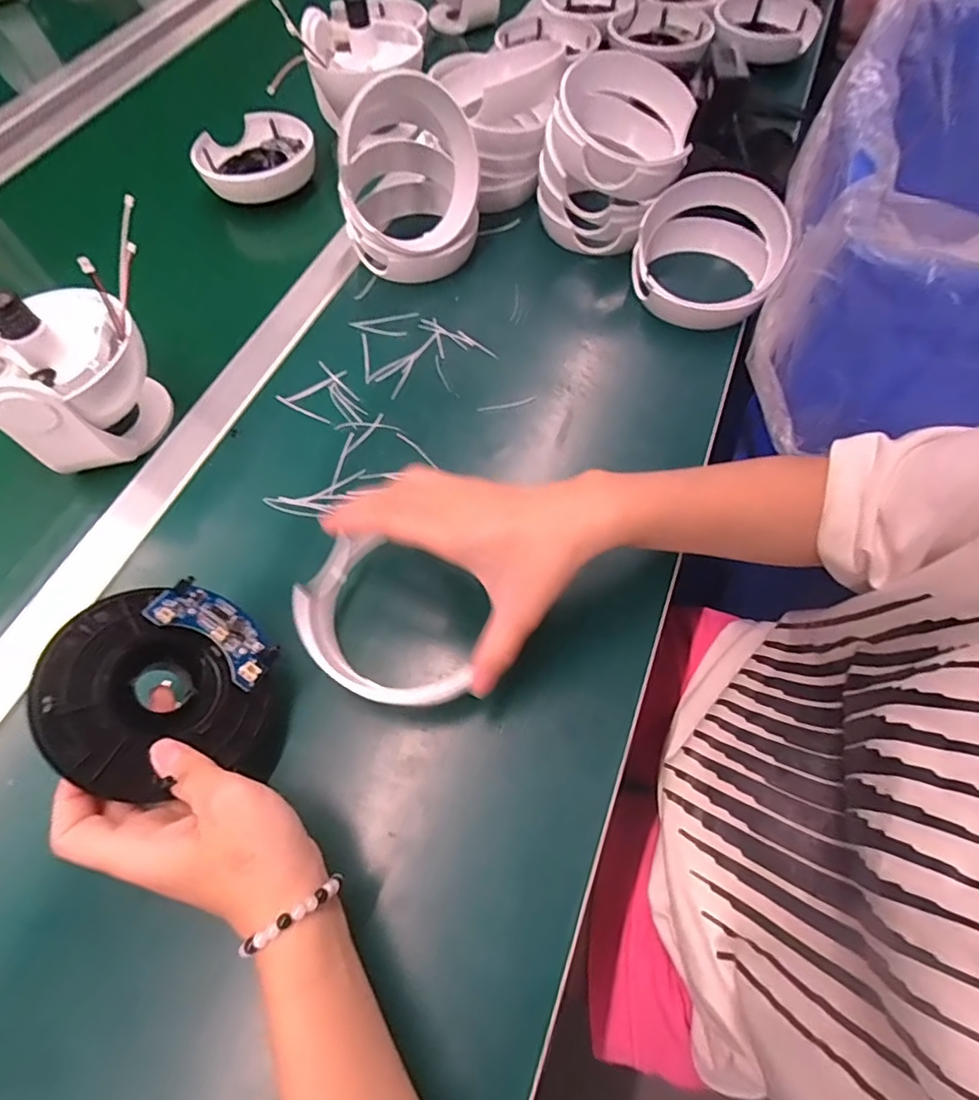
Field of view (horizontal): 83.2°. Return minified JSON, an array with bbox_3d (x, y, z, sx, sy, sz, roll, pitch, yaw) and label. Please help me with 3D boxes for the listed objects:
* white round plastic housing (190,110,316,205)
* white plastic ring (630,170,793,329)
[{"bbox_3d":[-0.235,-0.398,0.558,0.113,0.030,0.113,-1,62,1],"label":"white round plastic housing"},{"bbox_3d":[0.181,-0.245,0.458,0.120,0.068,0.119,15,64,9],"label":"white plastic ring"}]

